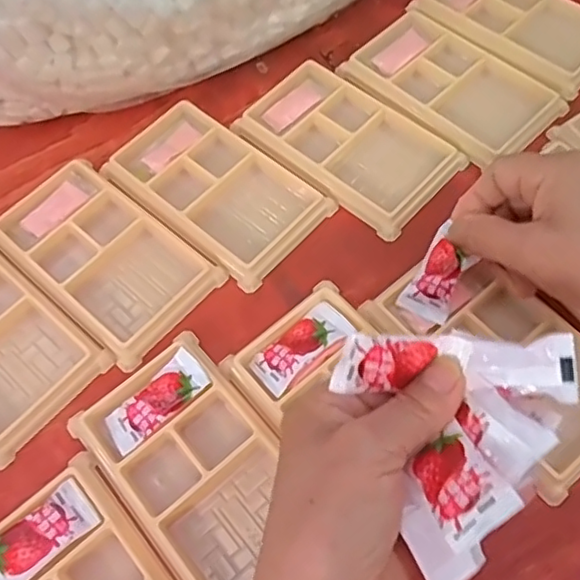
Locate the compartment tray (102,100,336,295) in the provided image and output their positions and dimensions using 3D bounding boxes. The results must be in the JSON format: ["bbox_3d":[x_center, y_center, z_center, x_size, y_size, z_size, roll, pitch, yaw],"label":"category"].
[{"bbox_3d":[-0.047,-0.067,0.390,0.132,0.010,0.080,37,71,19],"label":"compartment tray"}]

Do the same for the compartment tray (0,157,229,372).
[{"bbox_3d":[-0.113,-0.023,0.370,0.133,0.010,0.078,38,71,20],"label":"compartment tray"}]

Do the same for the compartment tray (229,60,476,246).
[{"bbox_3d":[0.037,-0.098,0.404,0.135,0.010,0.079,39,72,20],"label":"compartment tray"}]

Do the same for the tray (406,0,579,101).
[{"bbox_3d":[0.163,-0.196,0.445,0.135,0.013,0.081,39,71,20],"label":"tray"}]

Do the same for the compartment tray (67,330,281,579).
[{"bbox_3d":[-0.046,0.089,0.310,0.077,0.010,0.125,-37,67,-15],"label":"compartment tray"}]

